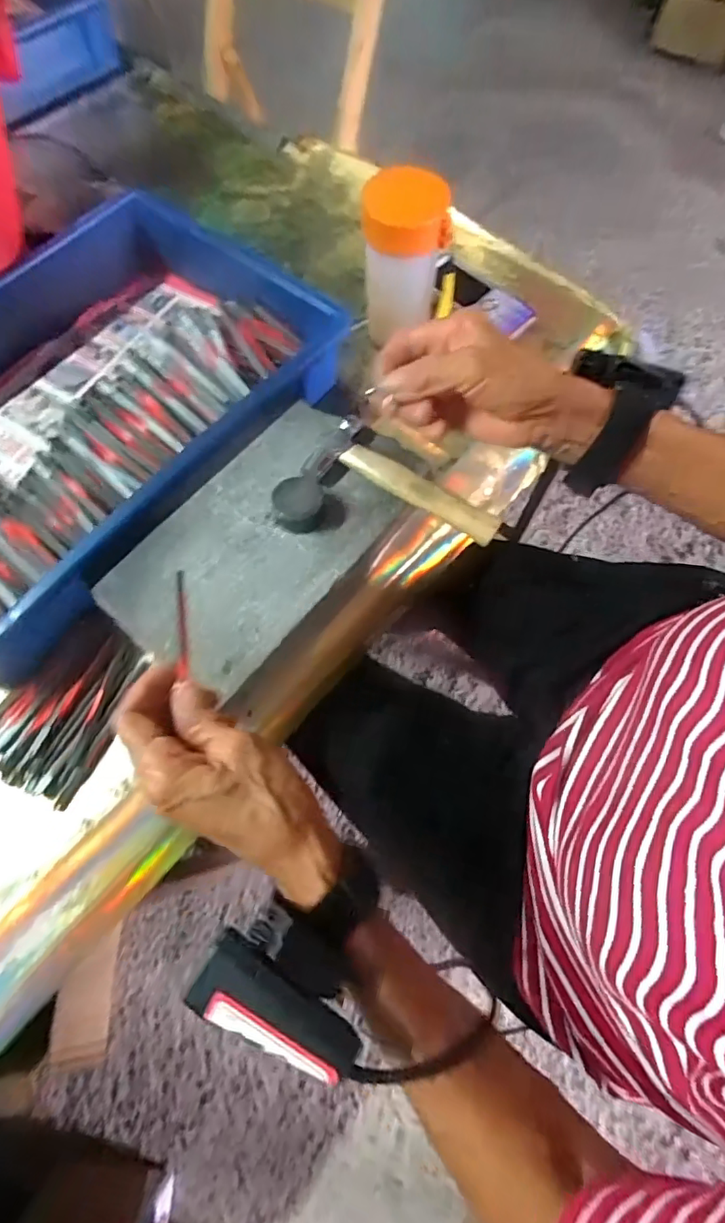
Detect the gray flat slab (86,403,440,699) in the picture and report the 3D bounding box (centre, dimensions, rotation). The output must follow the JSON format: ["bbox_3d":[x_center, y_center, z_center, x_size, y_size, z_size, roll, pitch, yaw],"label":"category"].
[{"bbox_3d":[-0.069,-0.062,0.395,0.127,0.015,0.240,37,74,14],"label":"gray flat slab"}]

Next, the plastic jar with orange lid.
[{"bbox_3d":[0.038,-0.302,0.466,0.070,0.136,0.058,7,69,4],"label":"plastic jar with orange lid"}]

